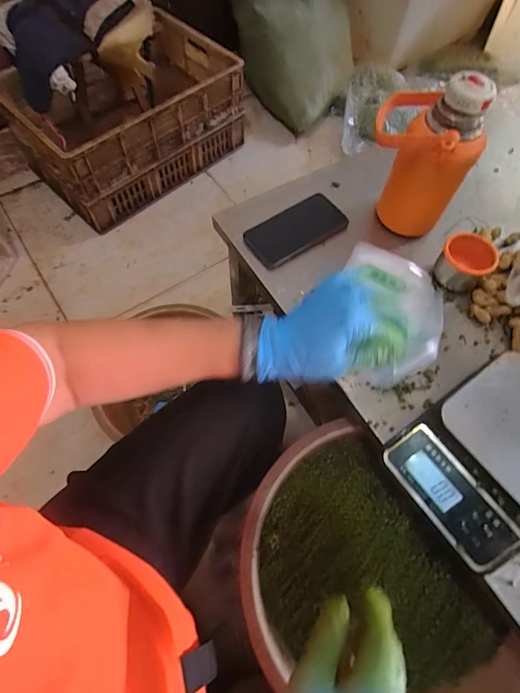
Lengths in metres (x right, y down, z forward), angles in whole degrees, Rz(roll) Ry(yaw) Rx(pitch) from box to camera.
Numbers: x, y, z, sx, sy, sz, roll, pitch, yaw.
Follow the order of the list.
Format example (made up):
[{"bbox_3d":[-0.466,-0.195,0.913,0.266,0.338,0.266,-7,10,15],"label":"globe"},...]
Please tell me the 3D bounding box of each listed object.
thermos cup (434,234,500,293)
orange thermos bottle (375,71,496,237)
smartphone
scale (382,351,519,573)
[{"bbox_3d":[0.282,-0.115,0.536,0.065,0.064,0.052,34,67,14],"label":"thermos cup"},{"bbox_3d":[0.216,-0.258,0.533,0.139,0.211,0.095,20,65,8],"label":"orange thermos bottle"},{"bbox_3d":[0.055,-0.175,0.583,0.158,0.018,0.072,-32,69,-16],"label":"smartphone"},{"bbox_3d":[0.257,0.114,0.421,0.205,0.051,0.146,-33,69,-17],"label":"scale"}]

